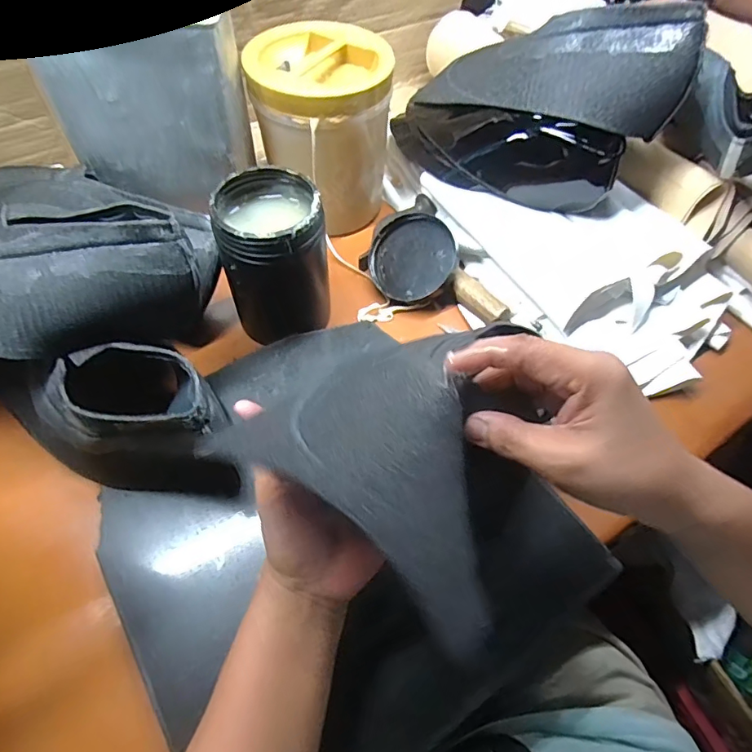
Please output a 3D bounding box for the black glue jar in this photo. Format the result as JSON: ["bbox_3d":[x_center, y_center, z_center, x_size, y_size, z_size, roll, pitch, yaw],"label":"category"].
[{"bbox_3d":[-0.092,-0.109,0.459,0.087,0.133,0.088,1,57,-2],"label":"black glue jar"}]

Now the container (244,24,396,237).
[{"bbox_3d":[-0.057,-0.262,0.534,0.137,0.151,0.137,0,57,-2],"label":"container"}]

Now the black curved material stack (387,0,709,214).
[{"bbox_3d":[0.139,-0.267,0.482,0.261,0.156,0.107,33,62,17],"label":"black curved material stack"}]

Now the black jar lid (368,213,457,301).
[{"bbox_3d":[0.038,-0.126,0.525,0.091,0.013,0.088,-3,84,24],"label":"black jar lid"}]

